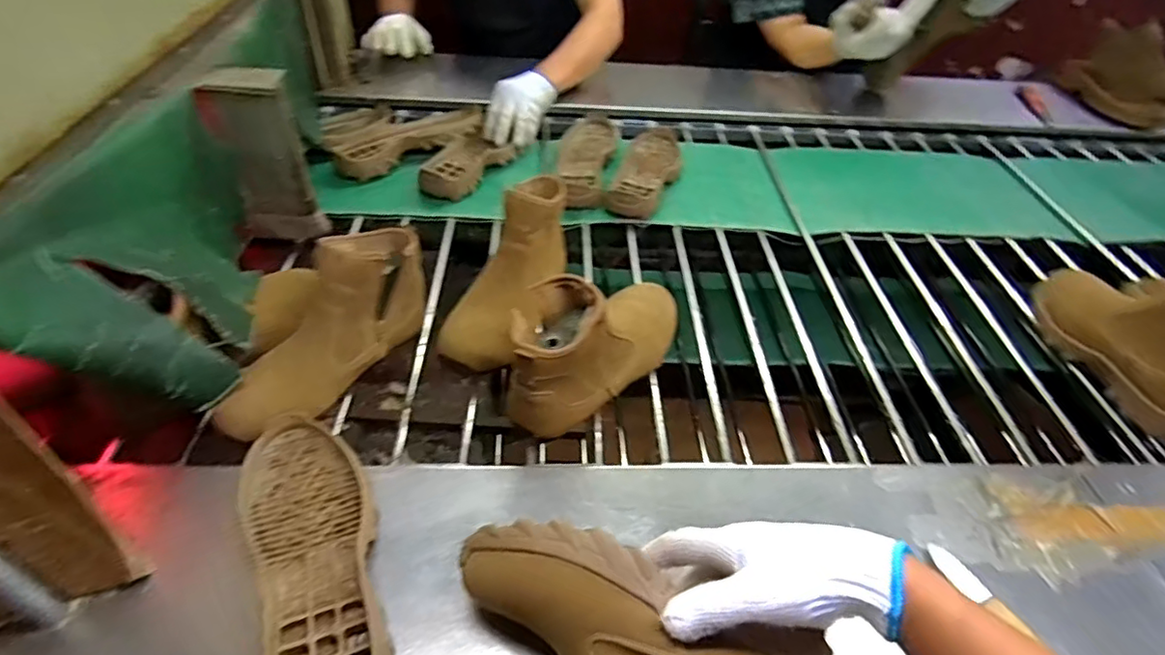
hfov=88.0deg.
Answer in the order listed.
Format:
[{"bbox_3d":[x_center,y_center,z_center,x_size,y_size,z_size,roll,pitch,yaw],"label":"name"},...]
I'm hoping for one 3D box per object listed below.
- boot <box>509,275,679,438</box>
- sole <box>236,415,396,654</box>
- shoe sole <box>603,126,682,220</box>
[{"bbox_3d":[0.021,-0.004,0.649,0.087,0.128,0.237,37,53,28],"label":"boot"},{"bbox_3d":[-0.216,0.177,0.489,0.098,0.034,0.272,-20,50,-23],"label":"sole"},{"bbox_3d":[0.113,-0.272,1.029,0.101,0.046,0.264,12,45,8],"label":"shoe sole"}]

